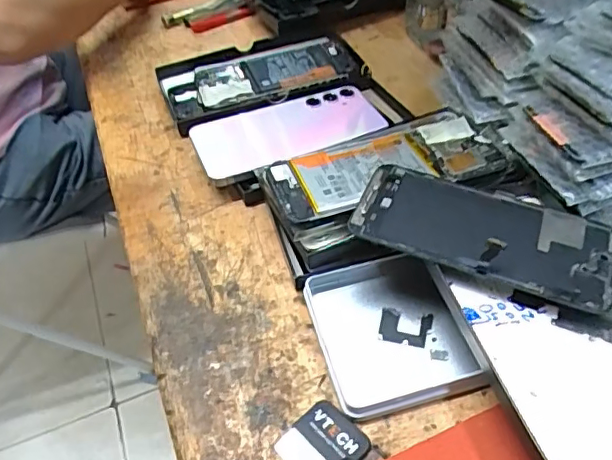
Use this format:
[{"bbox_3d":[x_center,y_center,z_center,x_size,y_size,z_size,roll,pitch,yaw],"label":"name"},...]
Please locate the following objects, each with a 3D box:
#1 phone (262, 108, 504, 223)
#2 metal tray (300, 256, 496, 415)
[{"bbox_3d":[0.056,-0.051,0.419,0.166,0.010,0.083,-16,48,-11],"label":"phone"},{"bbox_3d":[0.052,0.062,0.353,0.086,0.017,0.101,-14,47,-7],"label":"metal tray"}]

